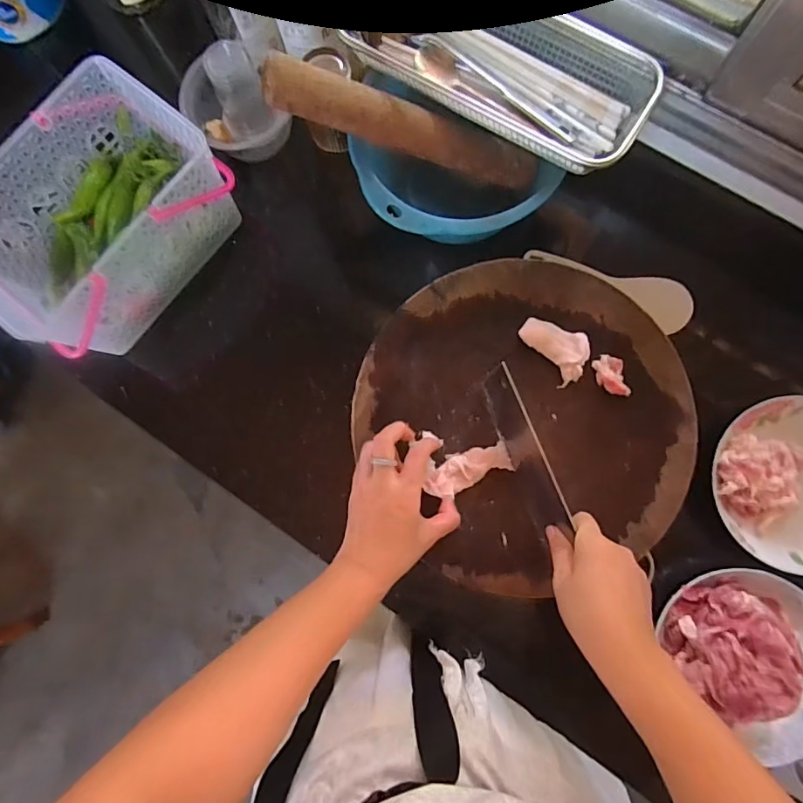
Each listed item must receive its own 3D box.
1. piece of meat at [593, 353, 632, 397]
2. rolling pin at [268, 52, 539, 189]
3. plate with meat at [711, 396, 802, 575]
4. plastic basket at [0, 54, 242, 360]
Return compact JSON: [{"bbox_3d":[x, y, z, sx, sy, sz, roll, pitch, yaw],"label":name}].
[{"bbox_3d":[0.221,-0.027,0.512,0.030,0.008,0.045,-10,82,3],"label":"piece of meat"},{"bbox_3d":[0.014,-0.271,0.490,0.299,0.033,0.036,4,81,-29],"label":"rolling pin"},{"bbox_3d":[0.412,0.084,0.502,0.166,0.032,0.171,-1,82,4],"label":"plate with meat"},{"bbox_3d":[-0.329,-0.196,0.548,0.173,0.136,0.260,37,86,8],"label":"plastic basket"}]

